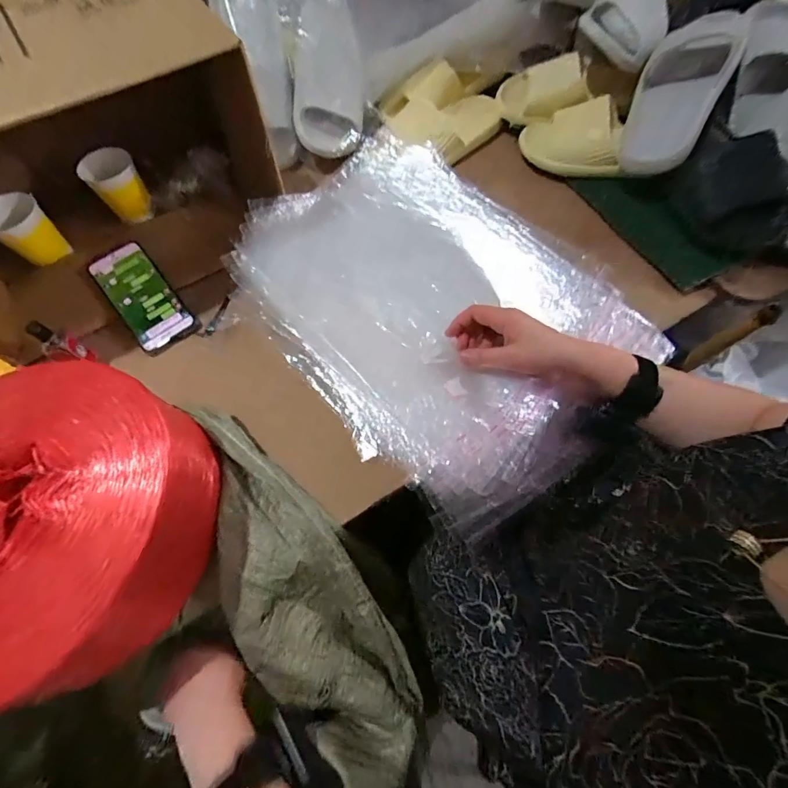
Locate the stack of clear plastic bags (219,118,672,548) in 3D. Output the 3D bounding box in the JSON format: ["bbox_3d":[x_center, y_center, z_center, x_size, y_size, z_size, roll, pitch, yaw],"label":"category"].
[{"bbox_3d":[0.048,-0.127,0.542,0.506,0.053,0.399,39,69,14],"label":"stack of clear plastic bags"}]

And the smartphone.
[{"bbox_3d":[-0.340,-0.130,0.562,0.078,0.012,0.175,-39,78,-9],"label":"smartphone"}]

